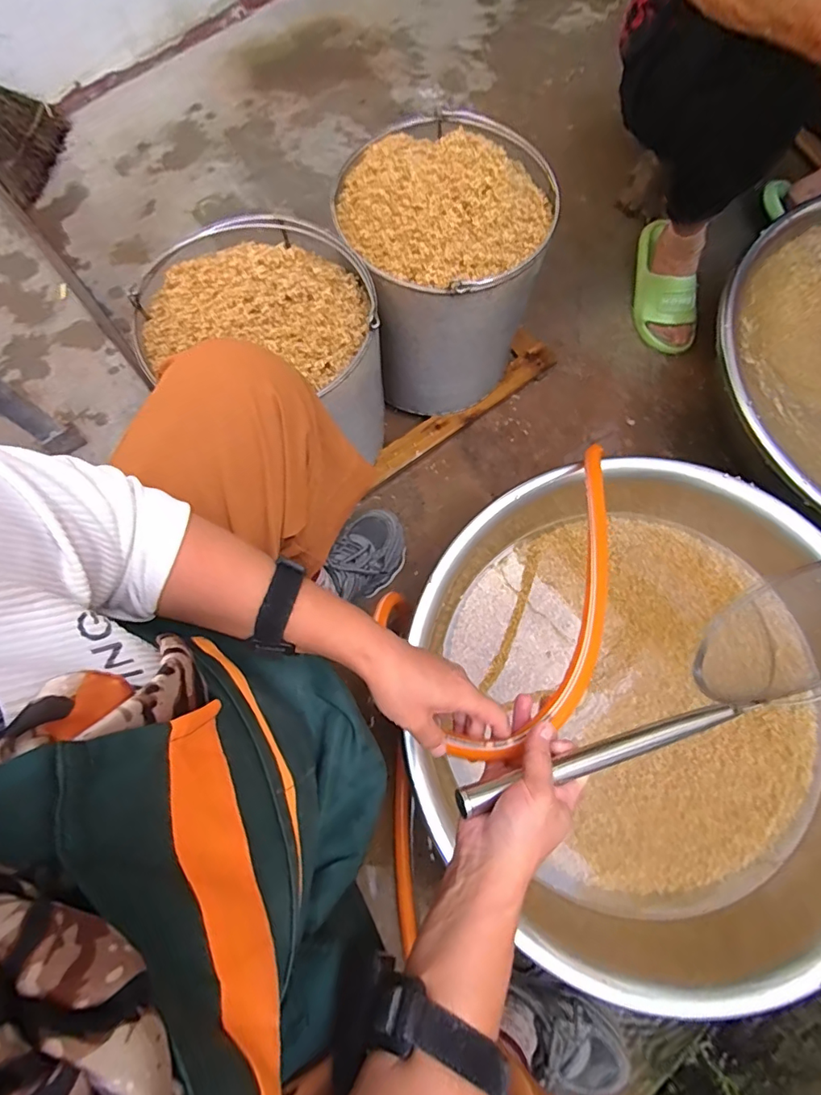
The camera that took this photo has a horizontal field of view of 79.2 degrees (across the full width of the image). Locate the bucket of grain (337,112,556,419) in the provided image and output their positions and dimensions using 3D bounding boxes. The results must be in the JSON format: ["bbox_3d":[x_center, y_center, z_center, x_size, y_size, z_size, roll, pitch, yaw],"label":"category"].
[{"bbox_3d":[0.046,-0.420,0.759,0.274,0.324,0.283,0,75,0],"label":"bucket of grain"}]

